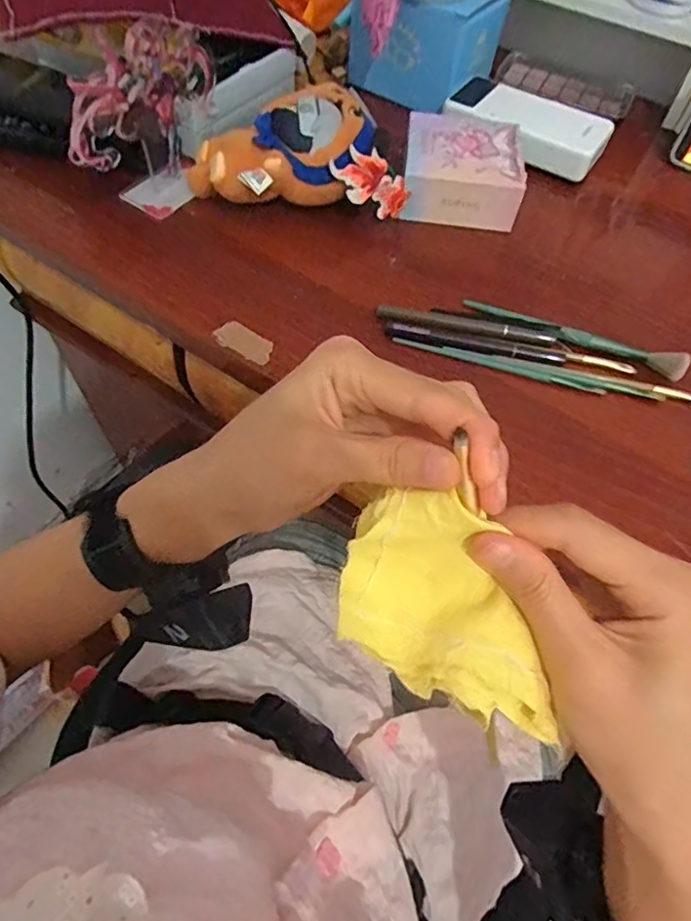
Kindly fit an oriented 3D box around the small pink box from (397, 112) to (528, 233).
[{"bbox_3d":[0.097,-0.246,0.468,0.093,0.040,0.098,6,58,-1],"label":"small pink box"}]

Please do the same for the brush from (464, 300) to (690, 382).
[{"bbox_3d":[0.163,-0.091,0.395,0.156,0.014,0.017,22,59,9],"label":"brush"}]

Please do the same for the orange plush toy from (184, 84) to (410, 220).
[{"bbox_3d":[-0.040,-0.241,0.432,0.159,0.055,0.094,-8,59,-9],"label":"orange plush toy"}]

